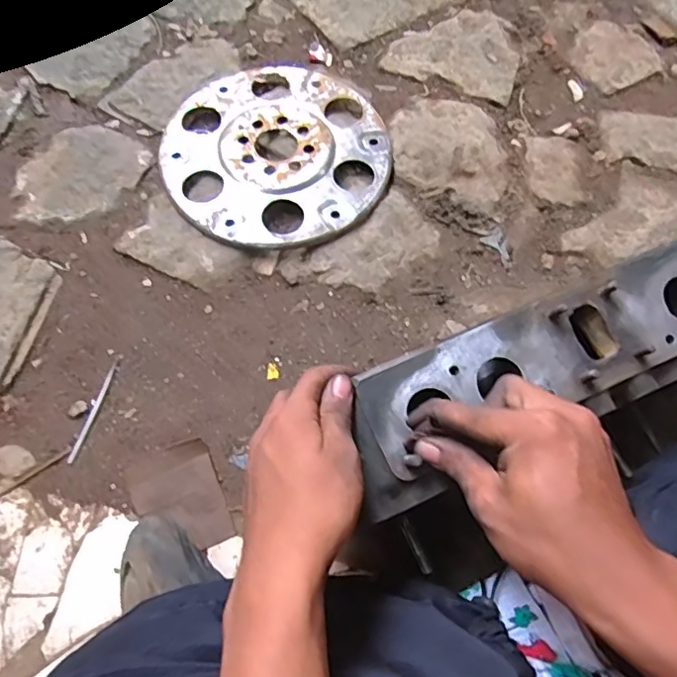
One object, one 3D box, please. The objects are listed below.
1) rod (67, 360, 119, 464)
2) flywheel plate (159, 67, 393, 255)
[{"bbox_3d":[-0.239,0.070,0.549,0.006,0.005,0.106,14,66,3],"label":"rod"},{"bbox_3d":[-0.073,-0.221,0.659,0.259,0.018,0.256,1,66,-3],"label":"flywheel plate"}]

